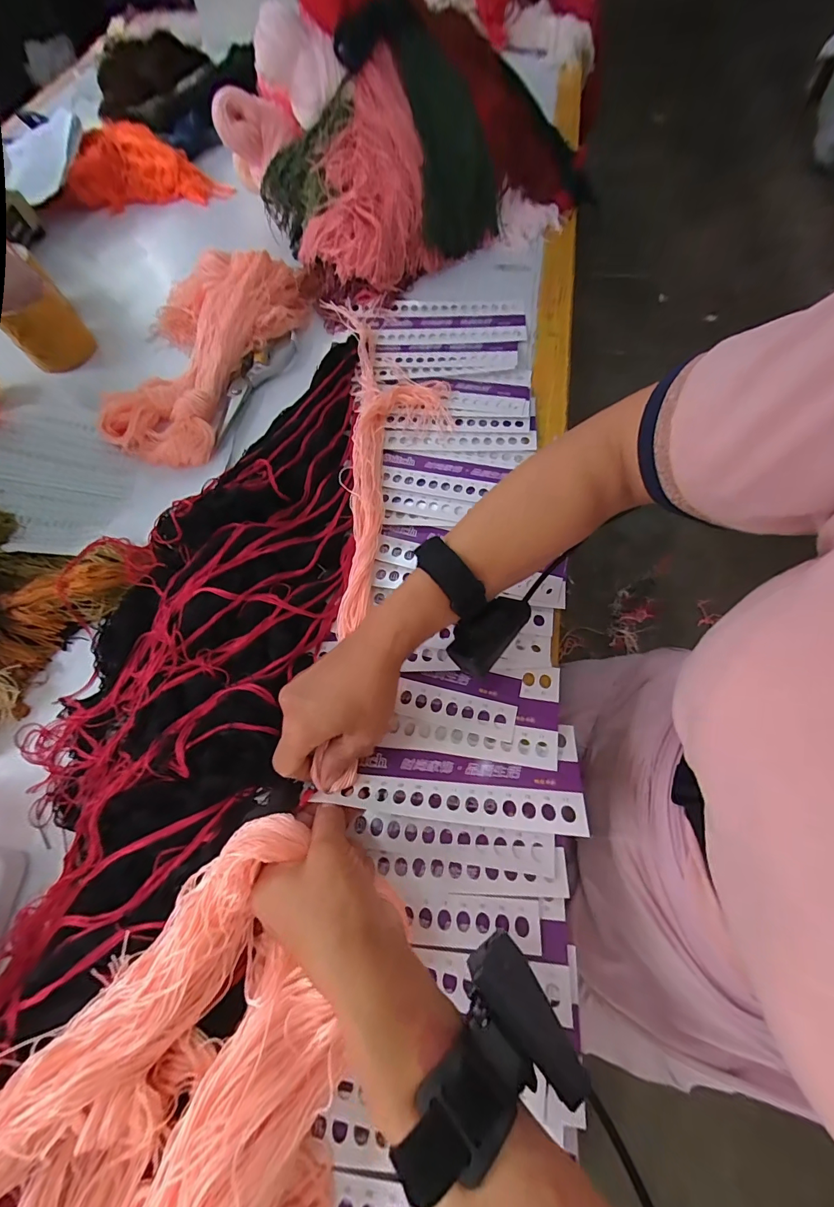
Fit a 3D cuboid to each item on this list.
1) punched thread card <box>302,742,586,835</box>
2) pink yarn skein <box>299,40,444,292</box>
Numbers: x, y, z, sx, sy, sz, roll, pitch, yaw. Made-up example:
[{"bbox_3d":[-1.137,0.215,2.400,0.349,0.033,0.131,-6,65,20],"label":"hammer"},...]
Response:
[{"bbox_3d":[0.028,0.136,0.323,0.185,0.007,0.053,1,39,10],"label":"punched thread card"},{"bbox_3d":[-0.062,-0.550,0.570,0.199,0.149,0.168,-38,72,-14],"label":"pink yarn skein"}]

